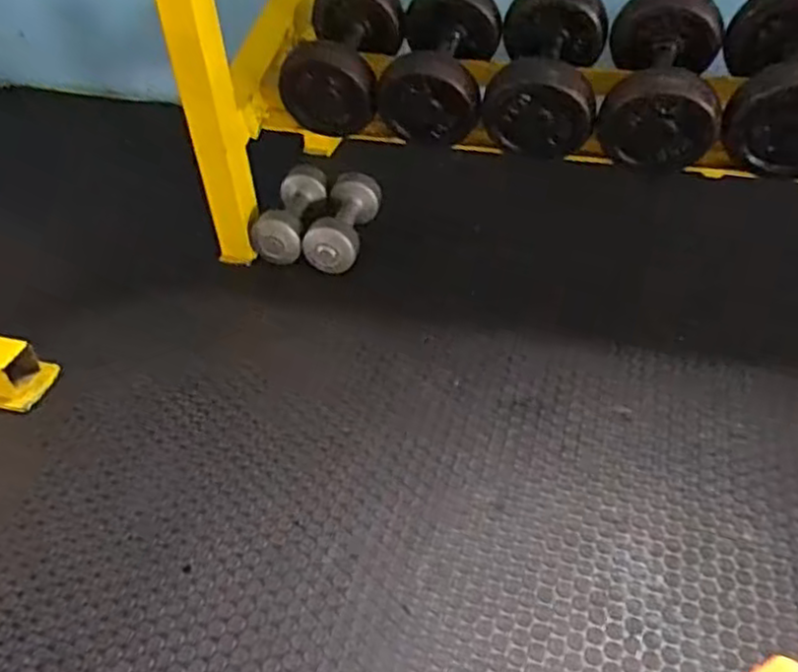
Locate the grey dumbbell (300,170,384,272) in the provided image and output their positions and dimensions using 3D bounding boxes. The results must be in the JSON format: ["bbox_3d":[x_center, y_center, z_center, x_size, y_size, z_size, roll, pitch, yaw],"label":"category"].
[{"bbox_3d":[-0.093,-0.199,1.280,0.085,0.079,0.236,8,44,13],"label":"grey dumbbell"}]

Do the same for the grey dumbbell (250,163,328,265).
[{"bbox_3d":[-0.193,-0.226,1.280,0.098,0.076,0.208,5,43,9],"label":"grey dumbbell"}]

